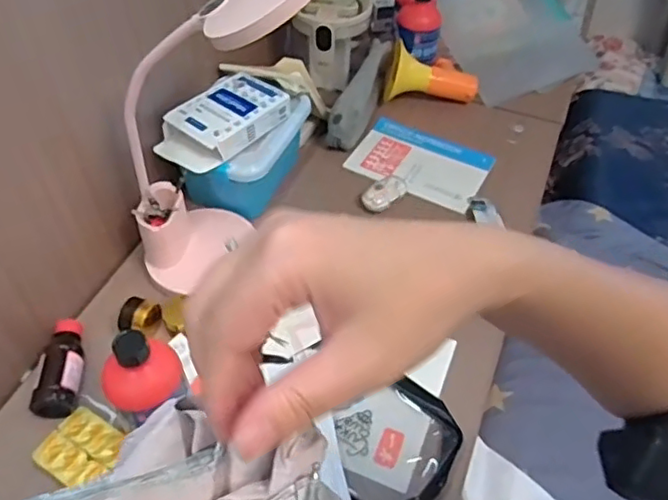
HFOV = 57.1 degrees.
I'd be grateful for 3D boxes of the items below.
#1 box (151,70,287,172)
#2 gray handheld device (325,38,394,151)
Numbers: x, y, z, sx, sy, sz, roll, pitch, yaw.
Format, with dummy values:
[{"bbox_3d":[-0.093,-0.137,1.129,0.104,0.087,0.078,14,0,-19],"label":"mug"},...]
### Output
[{"bbox_3d":[-0.145,-0.171,0.802,0.099,0.032,0.174,31,55,23],"label":"box"},{"bbox_3d":[0.040,-0.252,0.971,0.057,0.069,0.204,14,50,10],"label":"gray handheld device"}]

